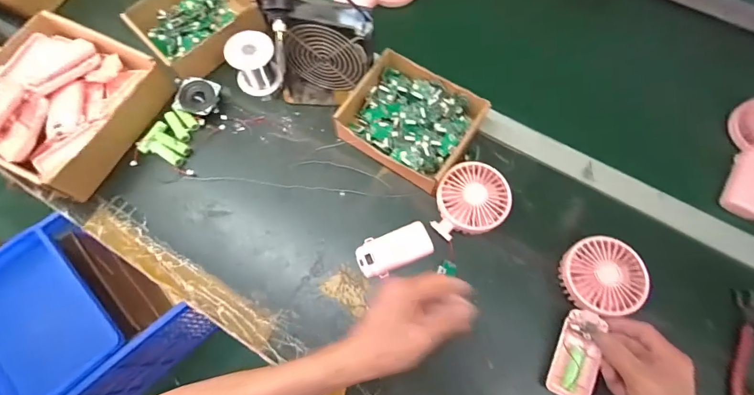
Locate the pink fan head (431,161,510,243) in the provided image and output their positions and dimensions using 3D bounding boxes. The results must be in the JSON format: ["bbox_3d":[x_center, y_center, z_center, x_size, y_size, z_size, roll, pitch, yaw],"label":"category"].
[{"bbox_3d":[0.118,0.004,0.486,0.095,0.039,0.087,0,70,0],"label":"pink fan head"}]

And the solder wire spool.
[{"bbox_3d":[-0.180,-0.192,0.549,0.059,0.069,0.059,0,70,0],"label":"solder wire spool"}]

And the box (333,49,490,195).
[{"bbox_3d":[0.043,-0.107,0.516,0.173,0.042,0.143,36,74,12],"label":"box"}]

